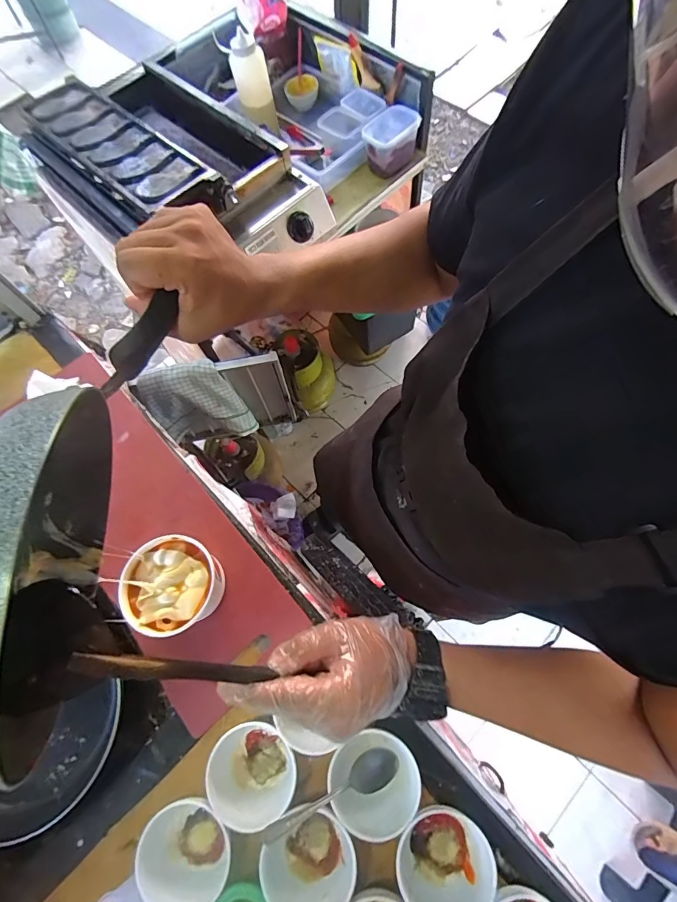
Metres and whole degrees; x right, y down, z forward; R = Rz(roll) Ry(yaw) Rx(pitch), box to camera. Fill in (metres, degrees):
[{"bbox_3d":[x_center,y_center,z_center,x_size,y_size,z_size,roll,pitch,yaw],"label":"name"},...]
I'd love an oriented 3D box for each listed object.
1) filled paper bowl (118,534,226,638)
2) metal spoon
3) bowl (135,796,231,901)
[{"bbox_3d":[-0.195,0.164,0.500,0.102,0.074,0.108,-1,70,2],"label":"filled paper bowl"},{"bbox_3d":[-0.003,0.353,0.418,0.152,0.022,0.035,-5,66,-35],"label":"metal spoon"},{"bbox_3d":[-0.154,0.410,0.420,0.081,0.047,0.088,-1,70,2],"label":"bowl"}]

